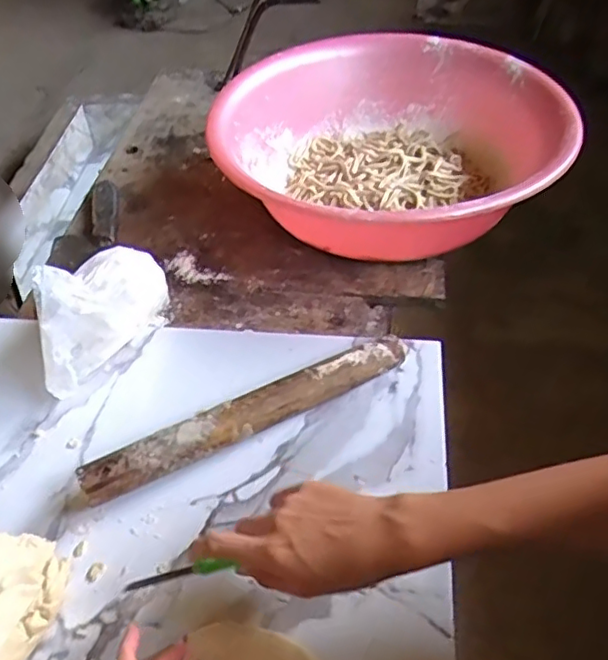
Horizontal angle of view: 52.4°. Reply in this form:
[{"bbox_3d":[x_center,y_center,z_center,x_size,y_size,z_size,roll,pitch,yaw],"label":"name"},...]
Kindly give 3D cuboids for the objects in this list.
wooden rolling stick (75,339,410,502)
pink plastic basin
[{"bbox_3d":[-0.041,0.070,0.538,0.300,0.032,0.027,-24,49,-19],"label":"wooden rolling stick"},{"bbox_3d":[0.106,-0.211,0.761,0.376,0.152,0.410,-2,46,2],"label":"pink plastic basin"}]

